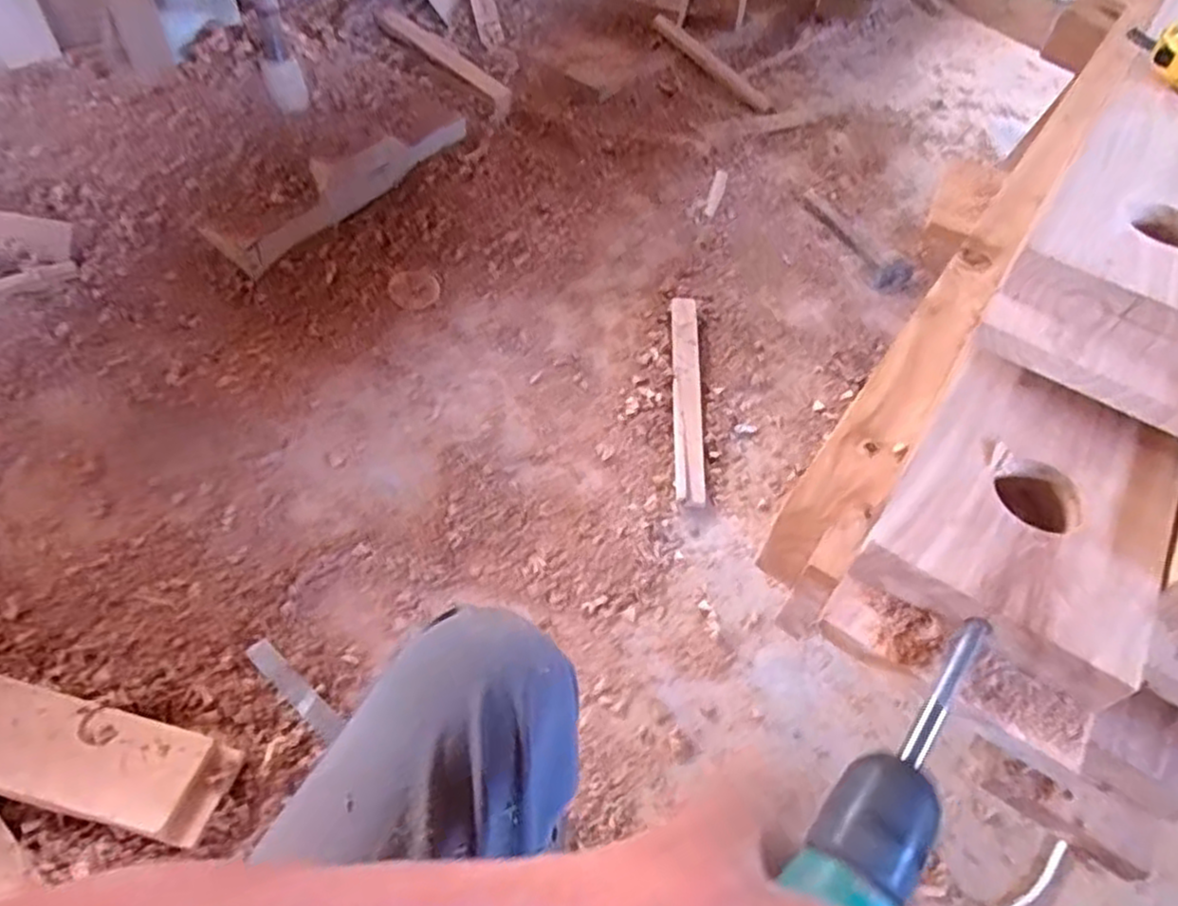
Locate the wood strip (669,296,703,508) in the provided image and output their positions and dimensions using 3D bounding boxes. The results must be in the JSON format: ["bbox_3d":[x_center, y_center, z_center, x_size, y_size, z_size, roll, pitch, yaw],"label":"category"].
[{"bbox_3d":[0.164,-0.108,1.242,0.046,0.027,0.450,4,52,-1],"label":"wood strip"}]

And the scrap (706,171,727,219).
[{"bbox_3d":[0.290,-0.590,1.670,0.029,0.012,0.171,14,53,7],"label":"scrap"}]

